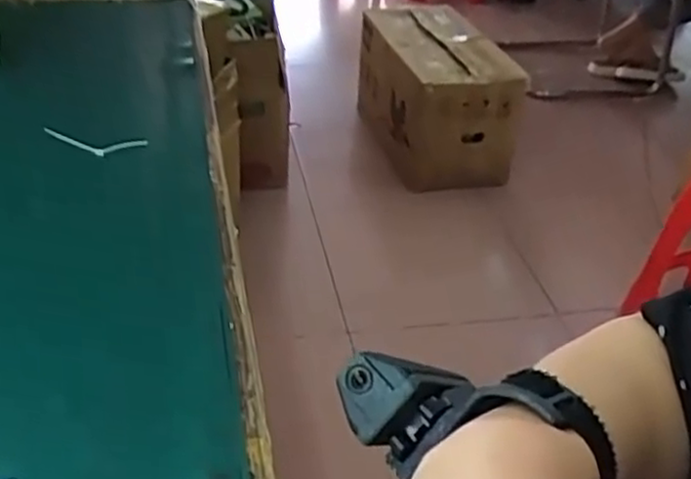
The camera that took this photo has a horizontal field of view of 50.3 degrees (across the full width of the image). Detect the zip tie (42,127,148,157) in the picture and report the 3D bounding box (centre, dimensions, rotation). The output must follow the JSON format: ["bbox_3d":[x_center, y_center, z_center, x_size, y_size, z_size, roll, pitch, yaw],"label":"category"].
[{"bbox_3d":[-0.218,-0.082,0.630,0.094,0.009,0.024,8,35,6],"label":"zip tie"}]

